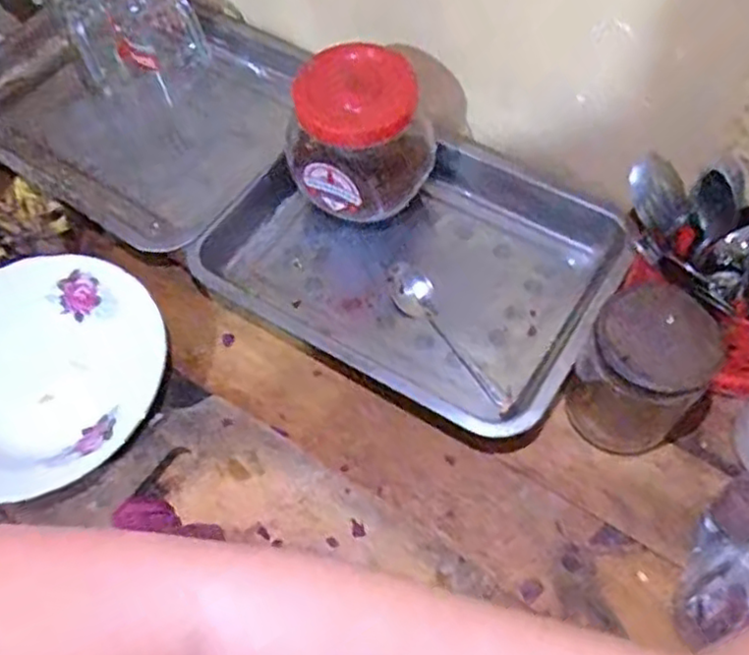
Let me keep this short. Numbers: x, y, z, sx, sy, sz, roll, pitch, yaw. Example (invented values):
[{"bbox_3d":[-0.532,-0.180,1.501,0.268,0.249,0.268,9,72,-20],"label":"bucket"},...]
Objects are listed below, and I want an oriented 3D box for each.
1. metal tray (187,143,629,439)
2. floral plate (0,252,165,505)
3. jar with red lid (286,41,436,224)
[{"bbox_3d":[0.038,-0.076,0.624,0.328,0.060,0.258,28,67,17],"label":"metal tray"},{"bbox_3d":[-0.281,0.036,0.571,0.194,0.034,0.201,-1,62,2],"label":"floral plate"},{"bbox_3d":[-0.013,-0.163,0.613,0.110,0.134,0.095,-27,64,-11],"label":"jar with red lid"}]

